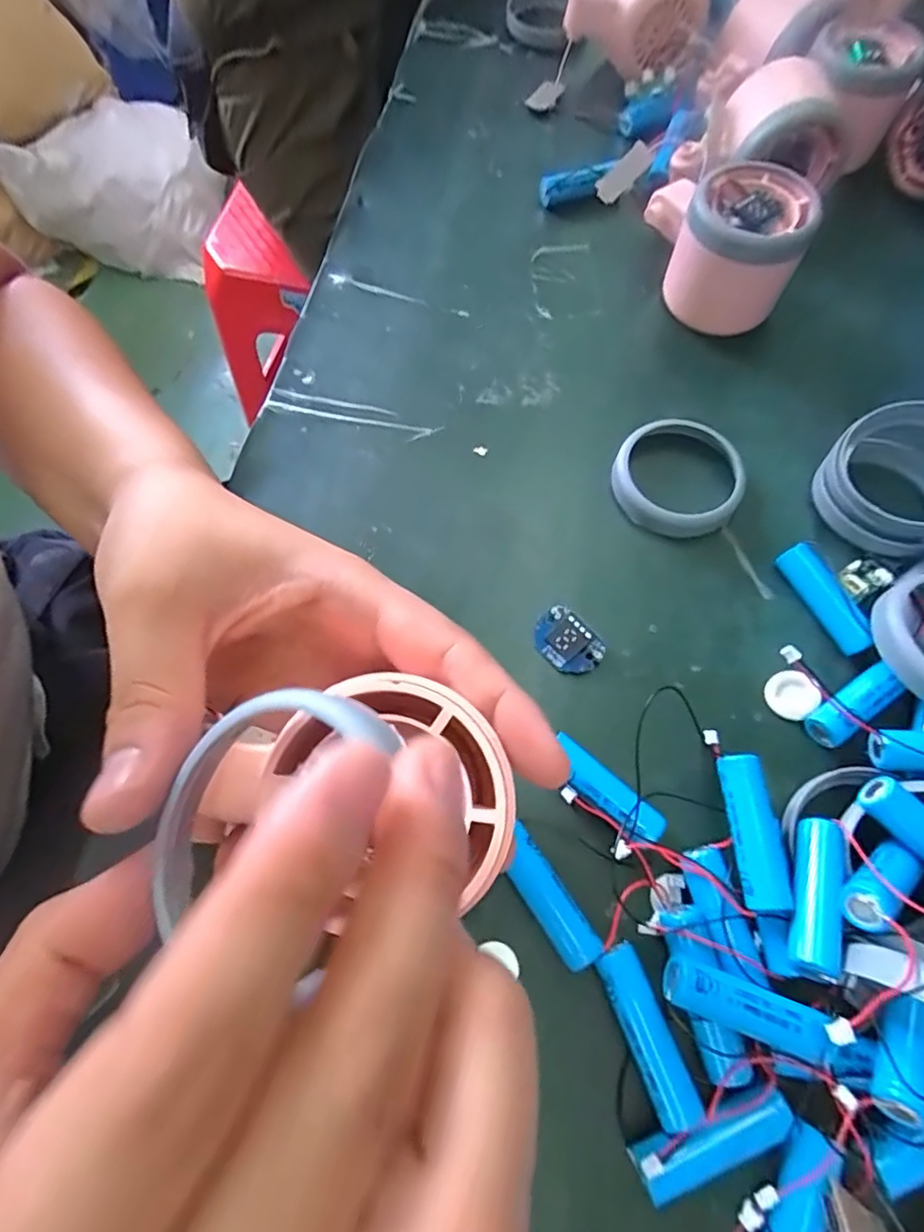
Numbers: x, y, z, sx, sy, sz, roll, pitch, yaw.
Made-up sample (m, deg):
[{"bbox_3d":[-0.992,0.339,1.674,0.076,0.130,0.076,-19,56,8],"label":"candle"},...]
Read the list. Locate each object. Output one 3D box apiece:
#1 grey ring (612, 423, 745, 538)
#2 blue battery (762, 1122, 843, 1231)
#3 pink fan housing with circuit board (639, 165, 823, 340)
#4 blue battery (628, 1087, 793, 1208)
[{"bbox_3d":[0.099,-0.063,0.270,0.057,0.014,0.057,0,68,0],"label":"grey ring"},{"bbox_3d":[0.097,0.176,0.169,0.016,0.013,0.048,22,69,9],"label":"blue battery"},{"bbox_3d":[0.125,-0.183,0.292,0.078,0.055,0.054,19,69,7],"label":"pink fan housing with circuit board"},{"bbox_3d":[0.075,0.158,0.178,0.049,0.016,0.014,-19,69,-8],"label":"blue battery"}]

